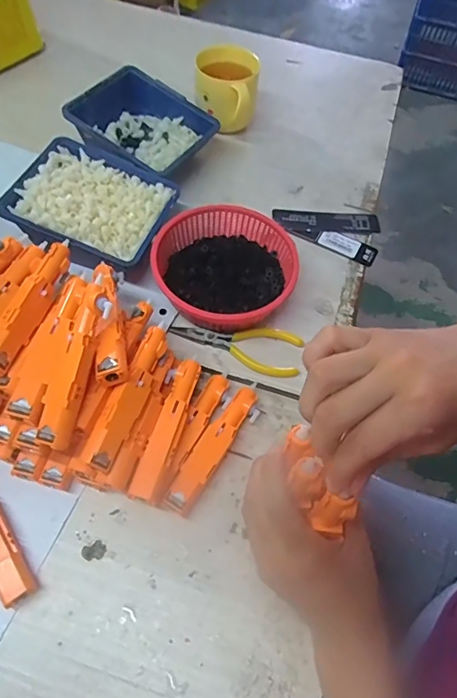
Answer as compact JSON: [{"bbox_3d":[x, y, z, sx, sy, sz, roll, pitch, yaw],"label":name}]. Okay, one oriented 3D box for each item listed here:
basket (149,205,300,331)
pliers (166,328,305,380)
[{"bbox_3d":[-0.005,-0.077,0.449,0.132,0.055,0.129,1,59,-1],"label":"basket"},{"bbox_3d":[0.007,-0.007,0.427,0.121,0.009,0.047,14,60,7],"label":"pliers"}]

